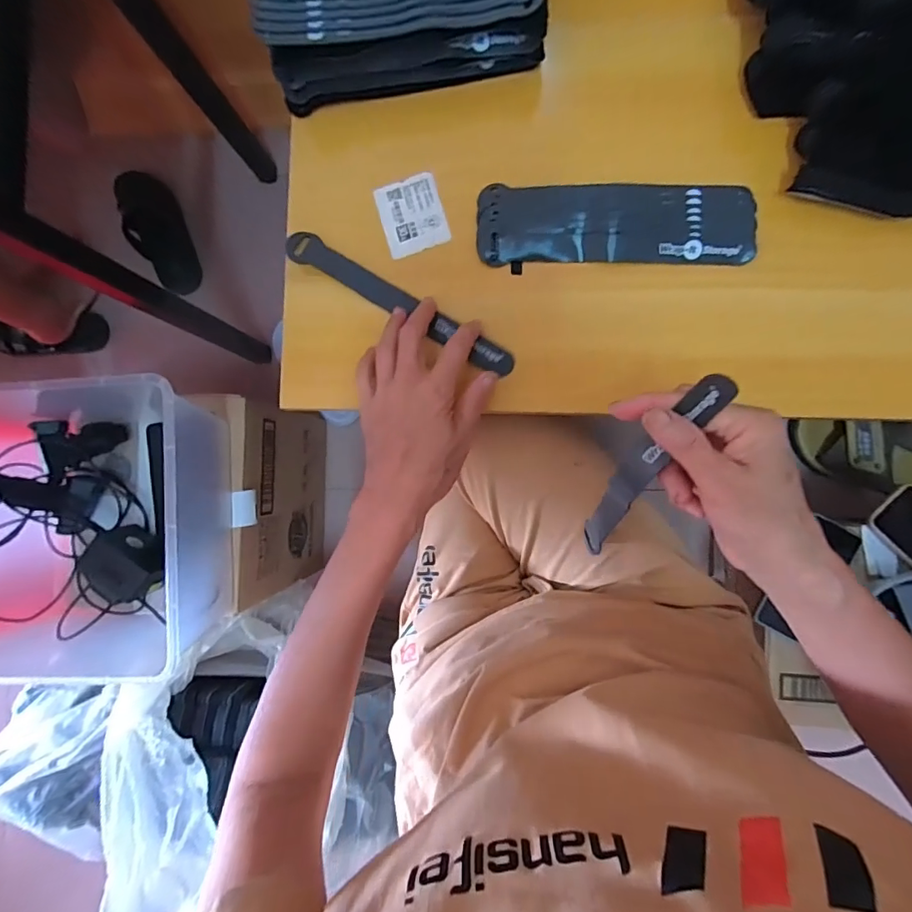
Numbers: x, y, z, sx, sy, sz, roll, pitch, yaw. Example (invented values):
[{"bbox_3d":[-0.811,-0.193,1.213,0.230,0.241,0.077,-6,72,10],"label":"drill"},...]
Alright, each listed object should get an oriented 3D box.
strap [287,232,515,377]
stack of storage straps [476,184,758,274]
[{"bbox_3d":[-0.043,-0.117,0.369,0.196,0.013,0.022,31,92,5],"label":"strap"},{"bbox_3d":[0.118,-0.174,0.361,0.199,0.014,0.062,0,89,5],"label":"stack of storage straps"}]

